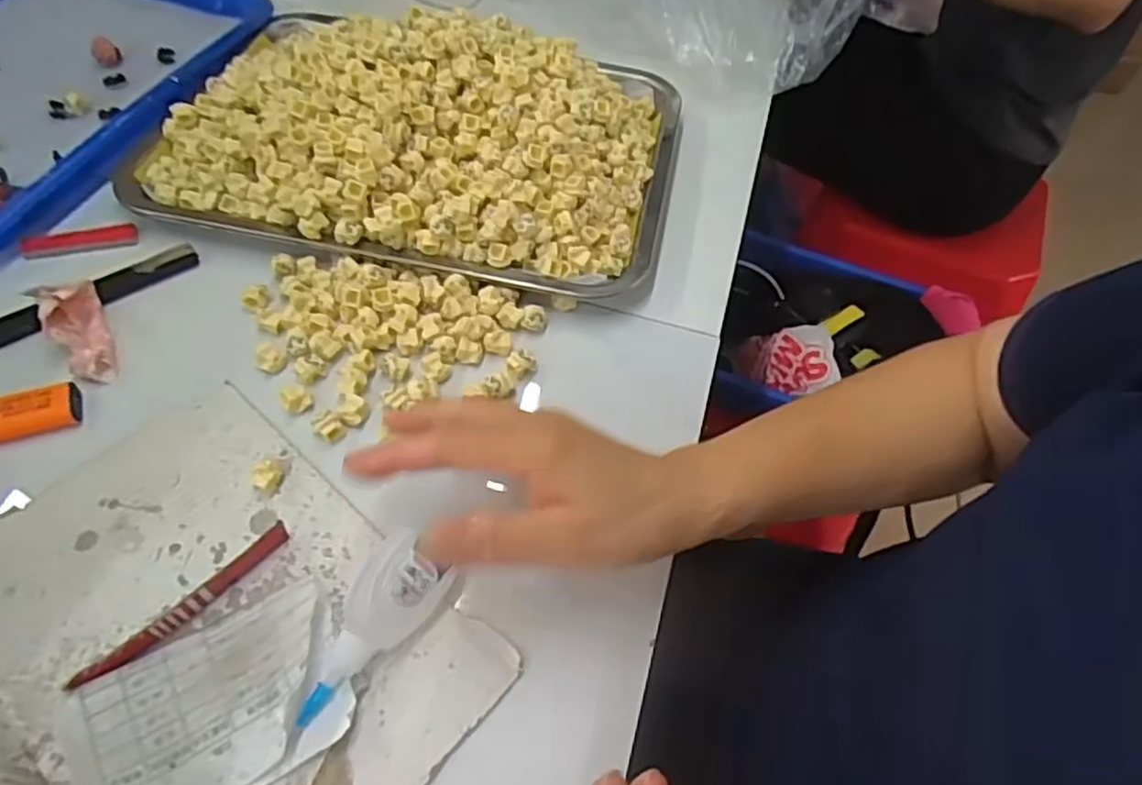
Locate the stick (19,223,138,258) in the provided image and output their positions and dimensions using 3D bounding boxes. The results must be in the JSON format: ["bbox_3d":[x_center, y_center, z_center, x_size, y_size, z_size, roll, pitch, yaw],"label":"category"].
[{"bbox_3d":[-0.310,-0.096,0.455,0.064,0.006,0.017,-13,55,-16],"label":"stick"}]

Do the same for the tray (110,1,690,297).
[{"bbox_3d":[-0.103,-0.195,0.499,0.348,0.083,0.249,12,52,3],"label":"tray"}]

